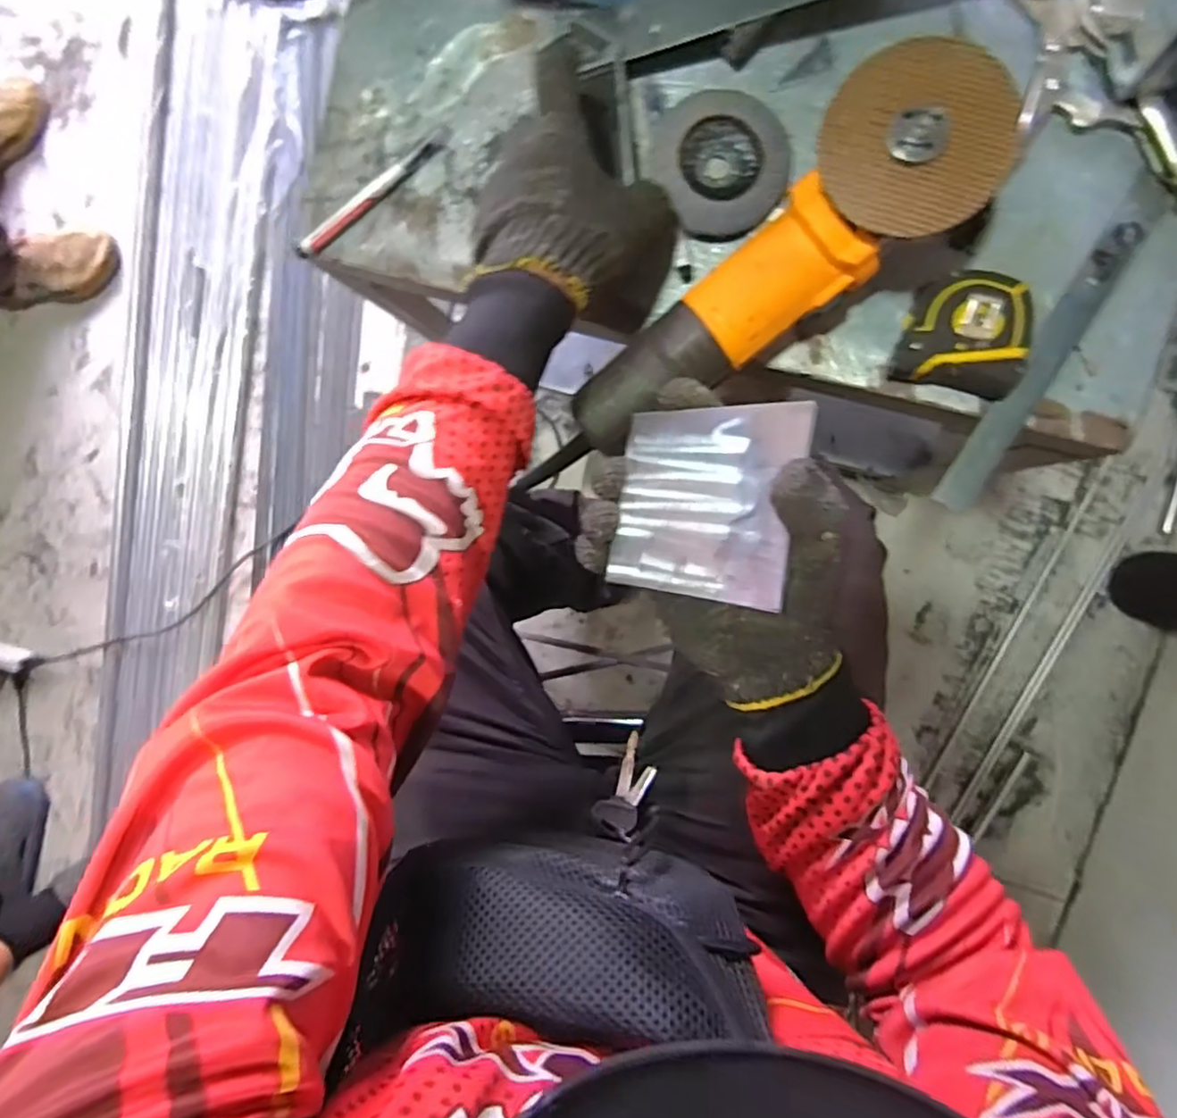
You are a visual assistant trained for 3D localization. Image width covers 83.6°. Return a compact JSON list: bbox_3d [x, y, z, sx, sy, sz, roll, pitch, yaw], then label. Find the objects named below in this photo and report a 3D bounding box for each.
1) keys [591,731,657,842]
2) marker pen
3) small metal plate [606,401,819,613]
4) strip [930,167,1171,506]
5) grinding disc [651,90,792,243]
[{"bbox_3d":[0.027,0.165,0.479,0.036,0.083,0.021,13,135,8],"label":"keys"},{"bbox_3d":[-0.164,-0.276,0.499,0.143,0.013,0.014,-35,88,10],"label":"marker pen"},{"bbox_3d":[0.060,-0.031,0.348,0.105,0.006,0.098,8,88,45],"label":"small metal plate"},{"bbox_3d":[0.300,-0.133,0.427,0.026,0.012,0.228,30,98,6],"label":"strip"},{"bbox_3d":[0.093,-0.269,0.447,0.086,0.011,0.095,-27,90,10],"label":"grinding disc"}]

